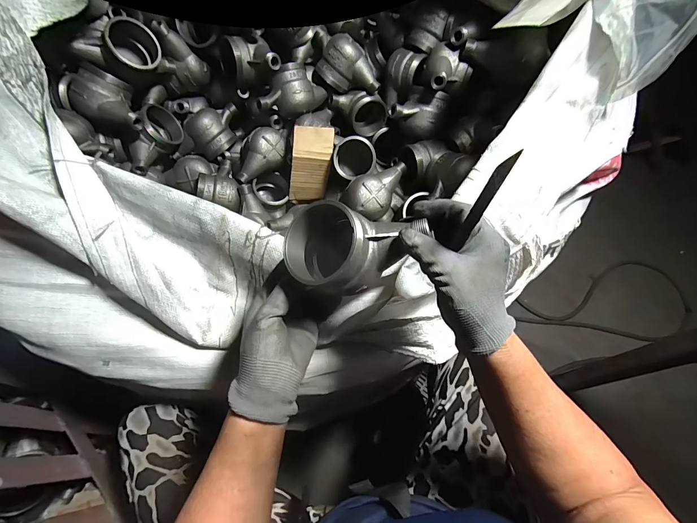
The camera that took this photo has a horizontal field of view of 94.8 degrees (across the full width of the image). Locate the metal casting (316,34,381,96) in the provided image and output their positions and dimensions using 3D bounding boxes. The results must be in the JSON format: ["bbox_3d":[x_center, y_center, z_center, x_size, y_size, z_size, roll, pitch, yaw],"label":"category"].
[{"bbox_3d":[-0.001,-0.368,0.622,0.118,0.087,0.062,43,36,-26],"label":"metal casting"}]

